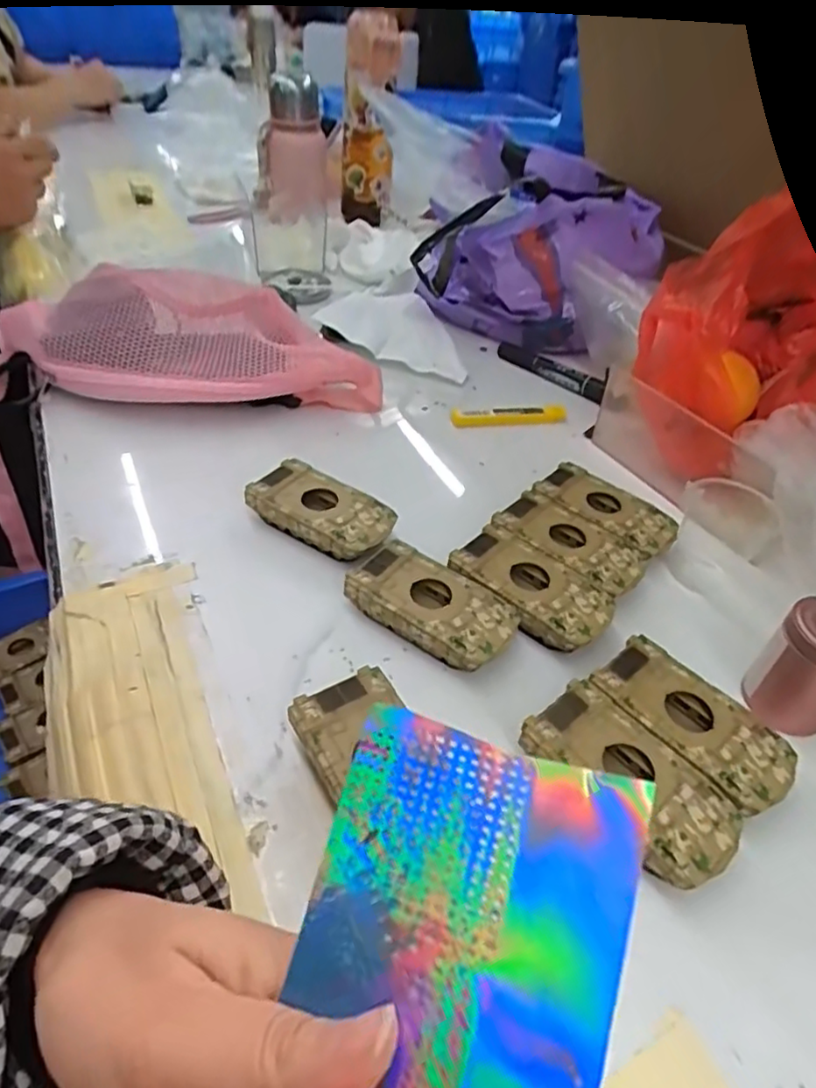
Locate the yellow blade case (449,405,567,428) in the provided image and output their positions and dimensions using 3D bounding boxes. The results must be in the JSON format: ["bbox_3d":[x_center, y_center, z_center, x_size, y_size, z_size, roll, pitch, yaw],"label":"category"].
[{"bbox_3d":[0.091,-0.114,0.561,0.106,0.011,0.013,-7,44,-13],"label":"yellow blade case"}]

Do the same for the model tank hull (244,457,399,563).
[{"bbox_3d":[-0.057,-0.019,0.431,0.094,0.029,0.050,25,46,21],"label":"model tank hull"}]

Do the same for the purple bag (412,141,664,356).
[{"bbox_3d":[0.145,-0.327,0.691,0.225,0.143,0.257,13,43,9],"label":"purple bag"}]

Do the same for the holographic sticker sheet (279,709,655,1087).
[{"bbox_3d":[0.004,0.108,0.146,0.074,0.009,0.123,10,65,26],"label":"holographic sticker sheet"}]

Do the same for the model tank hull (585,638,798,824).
[{"bbox_3d":[0.144,0.093,0.327,0.050,0.021,0.095,-29,52,-31],"label":"model tank hull"}]

